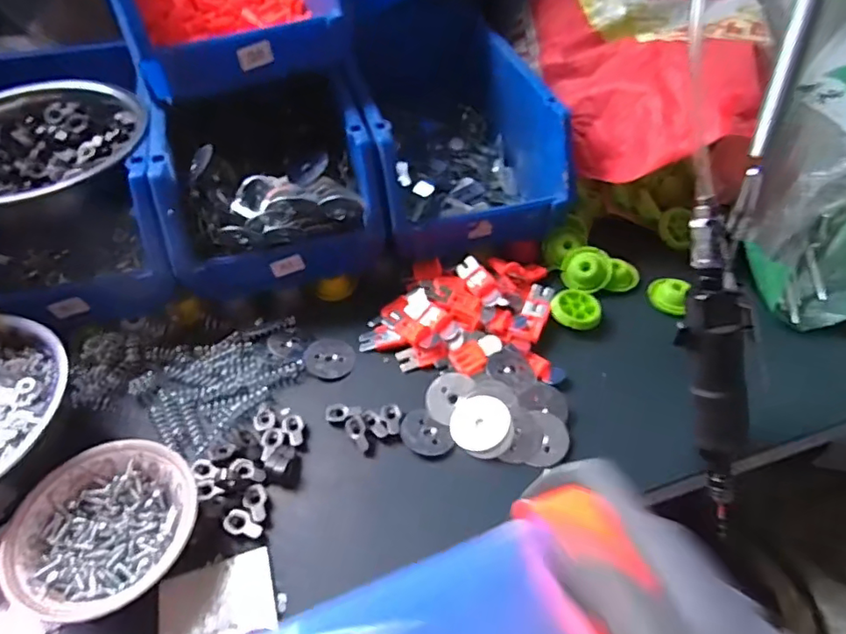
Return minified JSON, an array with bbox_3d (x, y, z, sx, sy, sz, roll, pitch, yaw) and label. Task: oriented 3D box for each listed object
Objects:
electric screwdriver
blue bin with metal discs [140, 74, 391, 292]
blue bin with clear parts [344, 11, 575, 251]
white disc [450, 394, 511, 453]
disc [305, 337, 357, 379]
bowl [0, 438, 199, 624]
[{"bbox_3d":[0.224,0.045,0.428,0.052,0.263,0.032,-20,20,-19],"label":"electric screwdriver"},{"bbox_3d":[-0.172,-0.148,0.604,0.199,0.145,0.241,-15,49,-15],"label":"blue bin with metal discs"},{"bbox_3d":[0.034,-0.206,0.653,0.200,0.134,0.289,-8,47,-9],"label":"blue bin with clear parts"},{"bbox_3d":[0.049,0.090,0.474,0.048,0.007,0.048,-10,55,15],"label":"white disc"},{"bbox_3d":[-0.088,0.038,0.535,0.045,0.005,0.048,1,47,-1],"label":"disc"},{"bbox_3d":[-0.219,0.151,0.397,0.116,0.038,0.117,1,47,-1],"label":"bowl"}]

